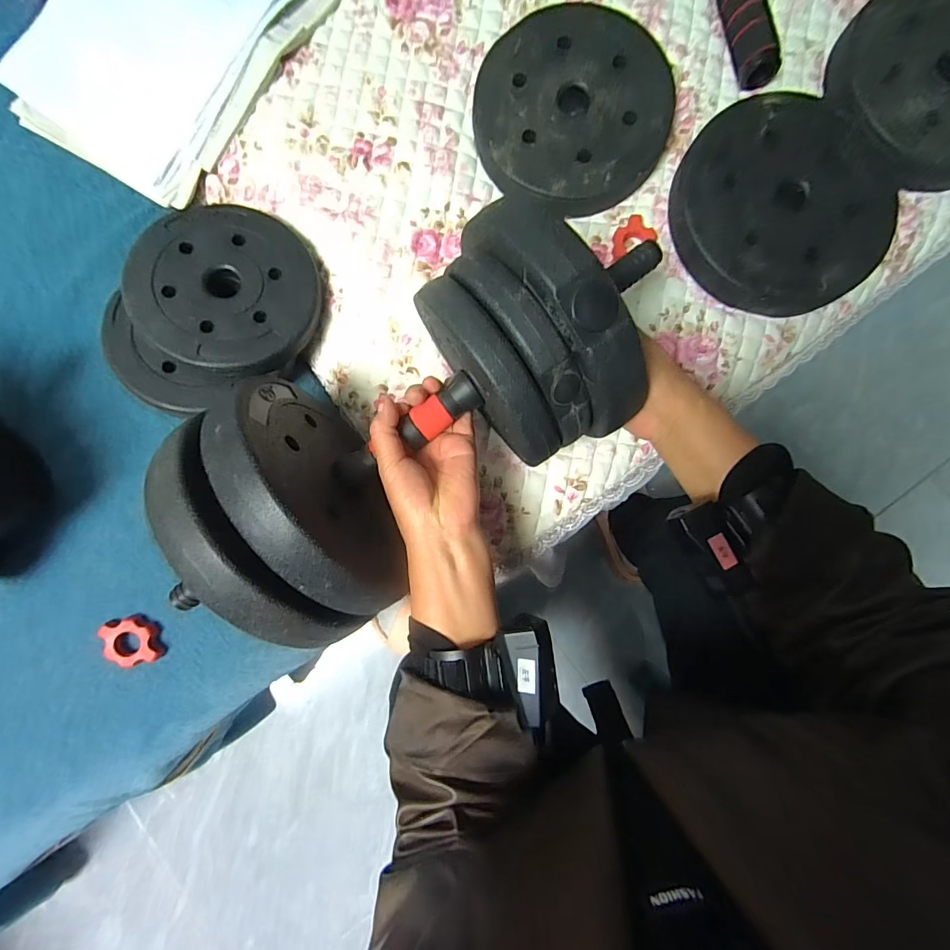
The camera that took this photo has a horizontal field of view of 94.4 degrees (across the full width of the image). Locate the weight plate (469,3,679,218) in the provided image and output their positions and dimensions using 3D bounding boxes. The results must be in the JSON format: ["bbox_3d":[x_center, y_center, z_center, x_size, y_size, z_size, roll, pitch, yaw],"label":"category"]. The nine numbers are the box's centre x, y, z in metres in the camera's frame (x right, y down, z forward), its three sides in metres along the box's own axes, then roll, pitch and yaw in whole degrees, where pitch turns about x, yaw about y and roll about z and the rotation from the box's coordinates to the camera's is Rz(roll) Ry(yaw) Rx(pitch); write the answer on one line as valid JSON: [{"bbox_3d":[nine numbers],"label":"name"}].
[{"bbox_3d":[0.100,-0.373,0.452,0.194,0.027,0.197,0,85,-1],"label":"weight plate"}]

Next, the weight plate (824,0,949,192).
[{"bbox_3d":[0.496,-0.420,0.468,0.227,0.039,0.204,-16,86,-2],"label":"weight plate"}]

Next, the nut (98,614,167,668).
[{"bbox_3d":[-0.320,0.155,0.412,0.043,0.016,0.047,-15,85,-2],"label":"nut"}]

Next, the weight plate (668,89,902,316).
[{"bbox_3d":[0.311,-0.271,0.442,0.214,0.034,0.208,0,85,-1],"label":"weight plate"}]

